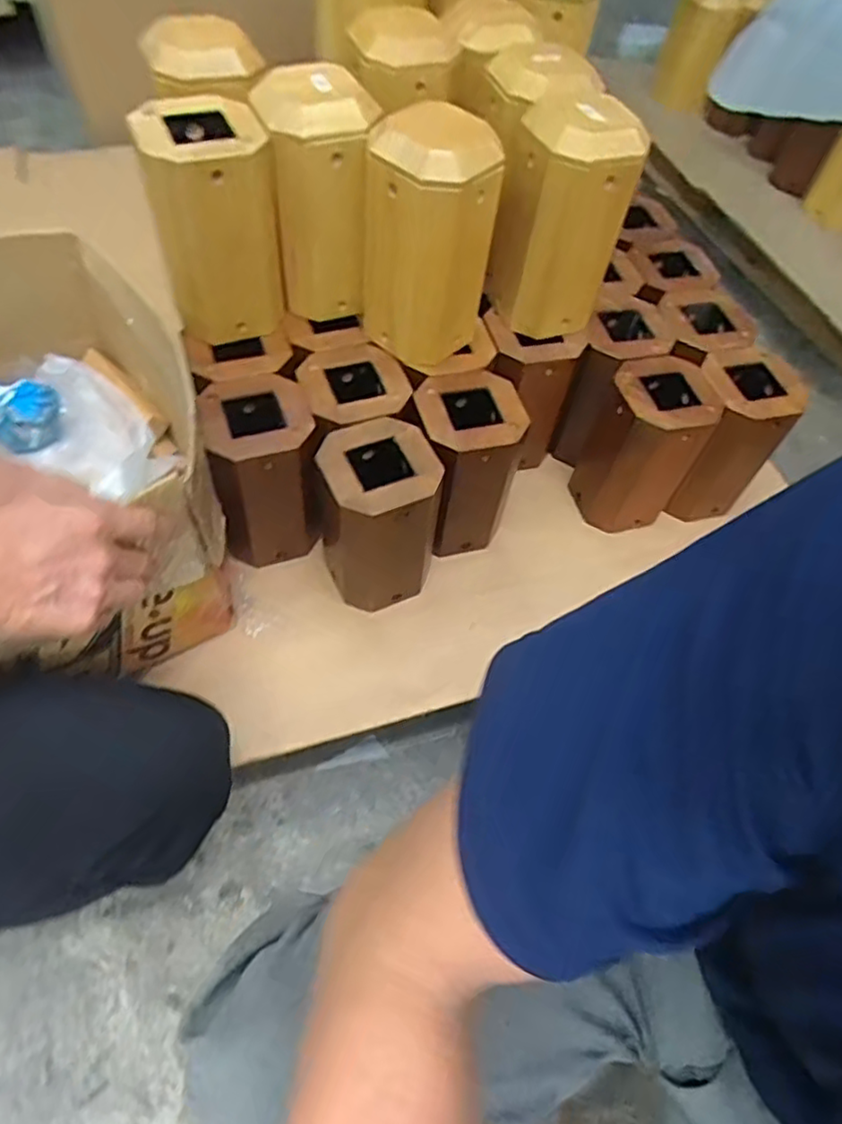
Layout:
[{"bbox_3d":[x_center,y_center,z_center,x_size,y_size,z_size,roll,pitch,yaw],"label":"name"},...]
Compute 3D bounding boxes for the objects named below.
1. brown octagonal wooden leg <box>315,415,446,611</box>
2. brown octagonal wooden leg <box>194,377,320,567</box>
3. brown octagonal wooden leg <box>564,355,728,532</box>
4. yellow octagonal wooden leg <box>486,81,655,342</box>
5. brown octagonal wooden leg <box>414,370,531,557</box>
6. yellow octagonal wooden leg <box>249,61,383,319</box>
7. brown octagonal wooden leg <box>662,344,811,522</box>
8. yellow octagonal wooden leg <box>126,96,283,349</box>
[{"bbox_3d":[-0.042,-0.038,0.640,0.104,0.176,0.101,-4,58,-8],"label":"brown octagonal wooden leg"},{"bbox_3d":[-0.151,-0.088,0.657,0.094,0.163,0.100,-4,58,-8],"label":"brown octagonal wooden leg"},{"bbox_3d":[0.229,-0.120,0.708,0.110,0.159,0.114,29,59,13],"label":"brown octagonal wooden leg"},{"bbox_3d":[0.126,-0.306,0.609,0.112,0.186,0.095,21,58,8],"label":"yellow octagonal wooden leg"},{"bbox_3d":[0.041,-0.093,0.672,0.095,0.168,0.107,5,57,-3],"label":"brown octagonal wooden leg"},{"bbox_3d":[-0.089,-0.304,0.589,0.087,0.187,0.087,-4,58,-8],"label":"yellow octagonal wooden leg"},{"bbox_3d":[0.320,-0.137,0.724,0.103,0.157,0.105,-3,58,-8],"label":"brown octagonal wooden leg"},{"bbox_3d":[-0.178,-0.293,0.588,0.099,0.164,0.099,-8,58,-11],"label":"yellow octagonal wooden leg"}]

